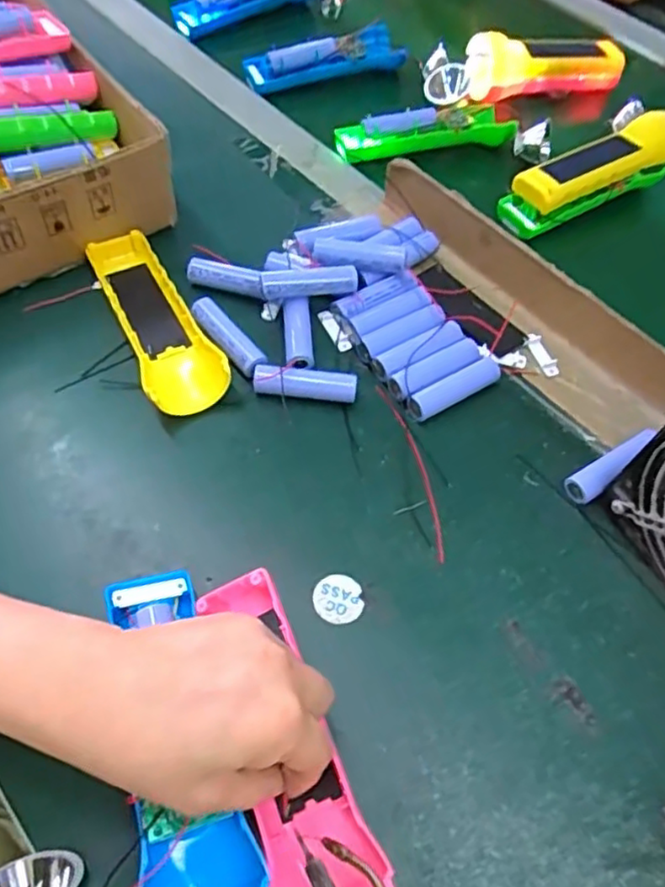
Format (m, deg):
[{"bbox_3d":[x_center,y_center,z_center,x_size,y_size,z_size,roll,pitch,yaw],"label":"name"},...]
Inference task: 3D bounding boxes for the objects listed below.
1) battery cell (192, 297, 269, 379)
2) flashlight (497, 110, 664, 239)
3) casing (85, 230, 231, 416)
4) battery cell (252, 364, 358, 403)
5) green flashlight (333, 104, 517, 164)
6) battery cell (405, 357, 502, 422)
[{"bbox_3d":[-0.070,-0.069,0.429,0.018,0.016,0.067,-36,67,-22],"label":"battery cell"},{"bbox_3d":[0.212,-0.222,0.528,0.163,0.042,0.050,-25,63,-17],"label":"flashlight"},{"bbox_3d":[-0.119,-0.084,0.433,0.048,0.030,0.154,-22,62,-16],"label":"casing"},{"bbox_3d":[-0.018,-0.037,0.414,0.065,0.021,0.016,5,58,0],"label":"battery cell"},{"bbox_3d":[0.081,-0.270,0.555,0.150,0.029,0.028,-9,59,-9],"label":"green flashlight"},{"bbox_3d":[0.080,-0.035,0.419,0.071,0.014,0.017,-26,63,-18],"label":"battery cell"}]

